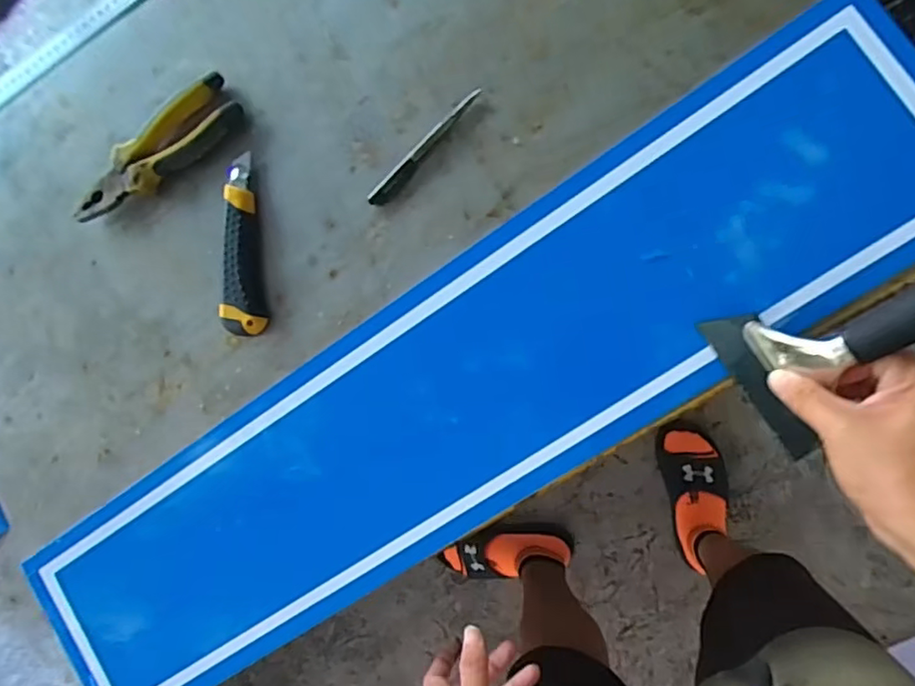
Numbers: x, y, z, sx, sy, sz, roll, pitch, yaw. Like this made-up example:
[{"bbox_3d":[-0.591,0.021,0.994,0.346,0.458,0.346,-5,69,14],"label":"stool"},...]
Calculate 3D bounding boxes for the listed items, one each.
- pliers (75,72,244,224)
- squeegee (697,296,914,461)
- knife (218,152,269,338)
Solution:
[{"bbox_3d":[-0.286,-0.176,0.571,0.186,0.021,0.053,-31,84,10],"label":"pliers"},{"bbox_3d":[0.248,0.010,0.393,0.099,0.038,0.177,59,143,2],"label":"squeegee"},{"bbox_3d":[-0.198,-0.089,0.558,0.039,0.019,0.161,-3,90,12],"label":"knife"}]

